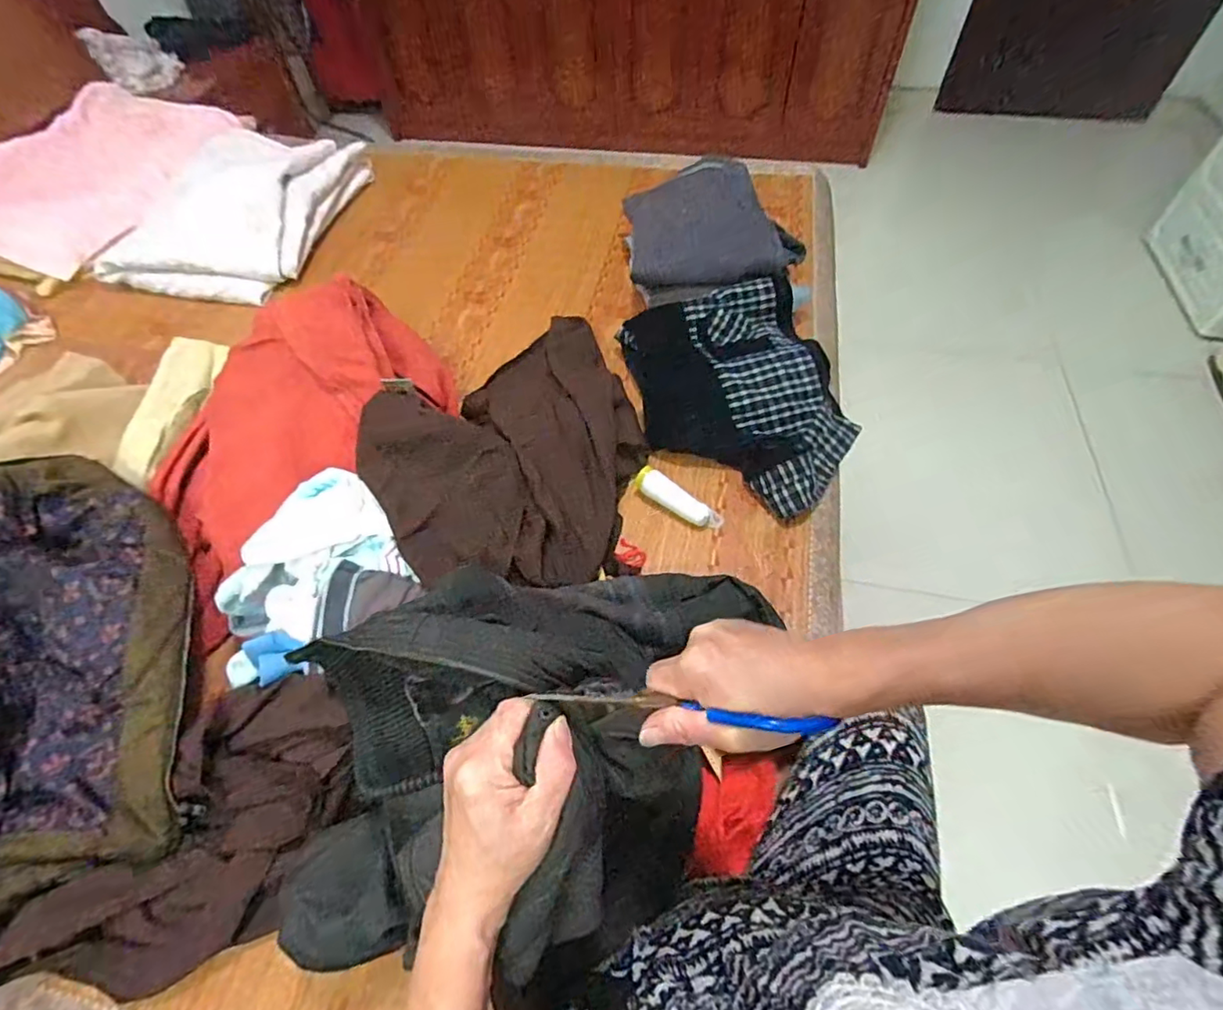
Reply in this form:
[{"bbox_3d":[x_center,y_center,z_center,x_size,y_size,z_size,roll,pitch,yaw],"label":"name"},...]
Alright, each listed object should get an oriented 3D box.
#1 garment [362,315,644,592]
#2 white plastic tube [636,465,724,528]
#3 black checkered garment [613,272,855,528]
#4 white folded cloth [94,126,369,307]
[{"bbox_3d":[-0.128,-0.129,0.866,0.352,0.159,0.572,13,58,11],"label":"garment"},{"bbox_3d":[0.098,-0.007,0.836,0.141,0.038,0.039,29,62,20],"label":"white plastic tube"},{"bbox_3d":[0.212,-0.171,0.909,0.325,0.111,0.404,-9,56,-3],"label":"black checkered garment"},{"bbox_3d":[-0.838,-0.679,1.283,0.405,0.139,0.532,7,57,8],"label":"white folded cloth"}]

